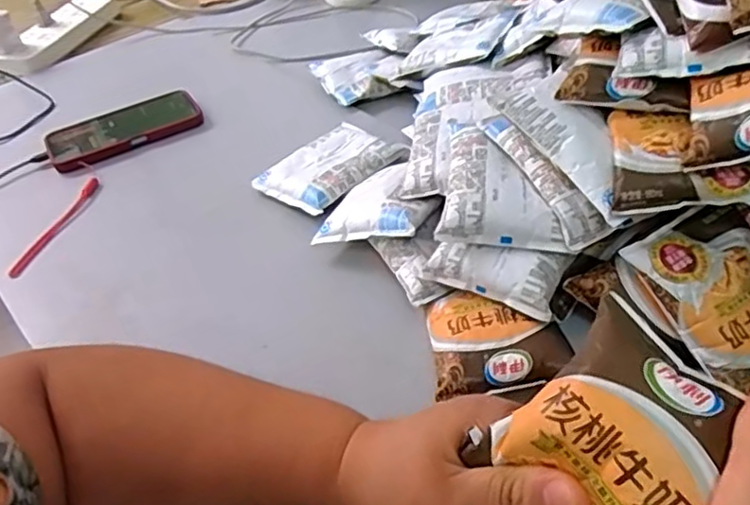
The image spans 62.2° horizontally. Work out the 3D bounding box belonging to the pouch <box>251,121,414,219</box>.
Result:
[{"bbox_3d":[-0.039,-0.077,0.604,0.103,0.030,0.119,30,54,34],"label":"pouch"}]

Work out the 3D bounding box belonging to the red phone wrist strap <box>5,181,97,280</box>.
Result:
[{"bbox_3d":[-0.310,-0.026,0.608,0.015,0.011,0.145,6,44,15],"label":"red phone wrist strap"}]

